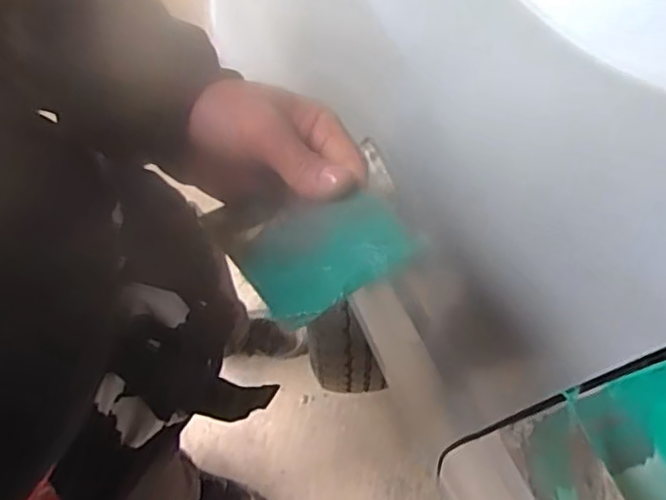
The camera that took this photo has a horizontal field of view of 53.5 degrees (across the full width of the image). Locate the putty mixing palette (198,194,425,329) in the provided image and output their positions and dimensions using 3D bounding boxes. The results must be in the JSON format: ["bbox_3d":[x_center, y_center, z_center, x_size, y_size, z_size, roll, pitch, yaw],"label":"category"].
[{"bbox_3d":[-0.014,-0.008,0.315,0.069,0.005,0.113,-35,36,-11],"label":"putty mixing palette"}]

